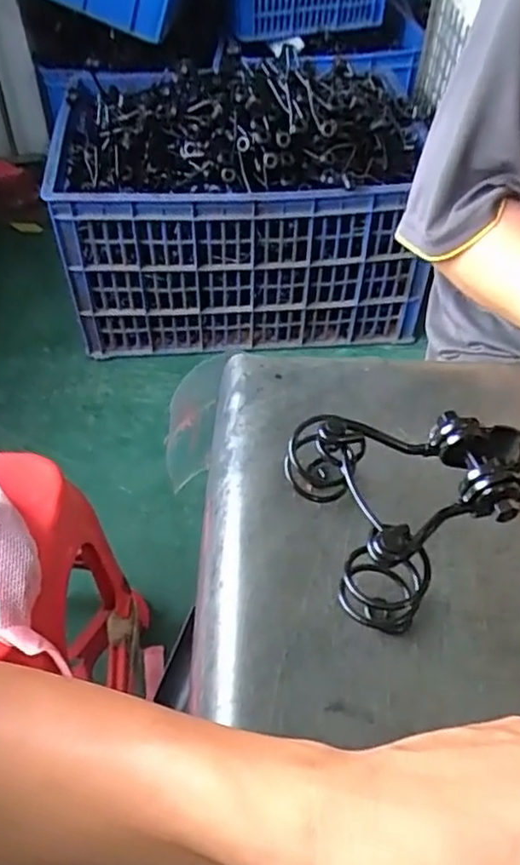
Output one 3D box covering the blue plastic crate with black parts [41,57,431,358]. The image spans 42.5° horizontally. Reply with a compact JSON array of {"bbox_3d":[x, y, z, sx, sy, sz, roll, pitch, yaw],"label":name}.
[{"bbox_3d":[-0.040,-0.534,1.544,0.769,0.510,0.451,-1,48,-2],"label":"blue plastic crate with black parts"}]

